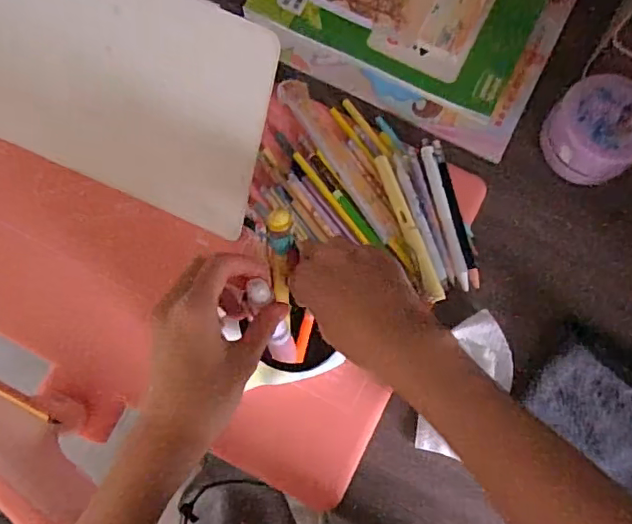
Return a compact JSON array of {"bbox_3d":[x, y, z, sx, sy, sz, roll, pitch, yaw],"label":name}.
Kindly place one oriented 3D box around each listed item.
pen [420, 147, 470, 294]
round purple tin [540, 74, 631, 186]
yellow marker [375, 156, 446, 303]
[{"bbox_3d":[0.115,-0.041,0.495,0.012,0.006,0.133,-12,77,-3],"label":"pen"},{"bbox_3d":[0.246,-0.115,0.494,0.072,0.061,0.079,0,77,0],"label":"round purple tin"},{"bbox_3d":[0.081,-0.032,0.491,0.014,0.009,0.140,-19,78,-4],"label":"yellow marker"}]

